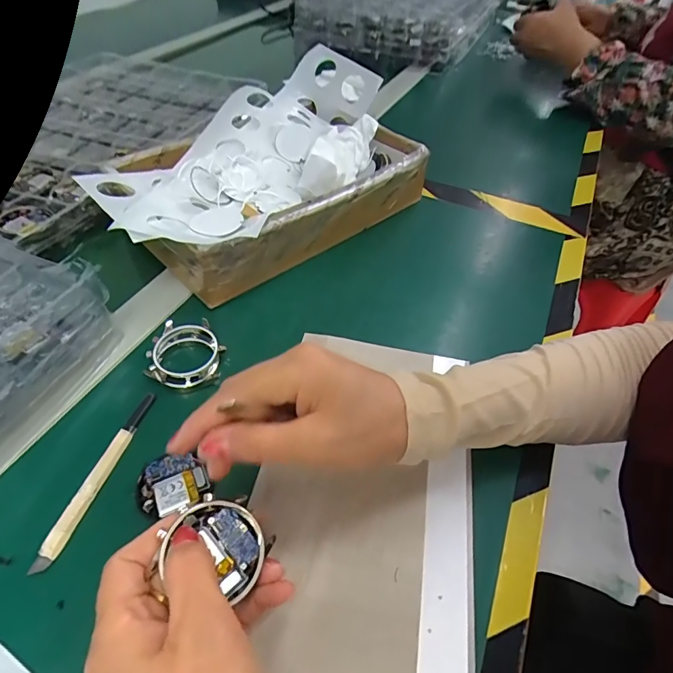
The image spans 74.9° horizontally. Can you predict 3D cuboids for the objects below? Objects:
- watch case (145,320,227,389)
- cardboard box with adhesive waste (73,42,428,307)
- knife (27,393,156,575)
[{"bbox_3d":[-0.108,0.013,0.316,0.051,0.021,0.048,-12,50,-13],"label":"watch case"},{"bbox_3d":[-0.065,-0.163,0.427,0.317,0.080,0.207,-35,59,-29],"label":"cardboard box with adhesive waste"},{"bbox_3d":[-0.141,0.081,0.264,0.011,0.007,0.113,12,49,8],"label":"knife"}]

